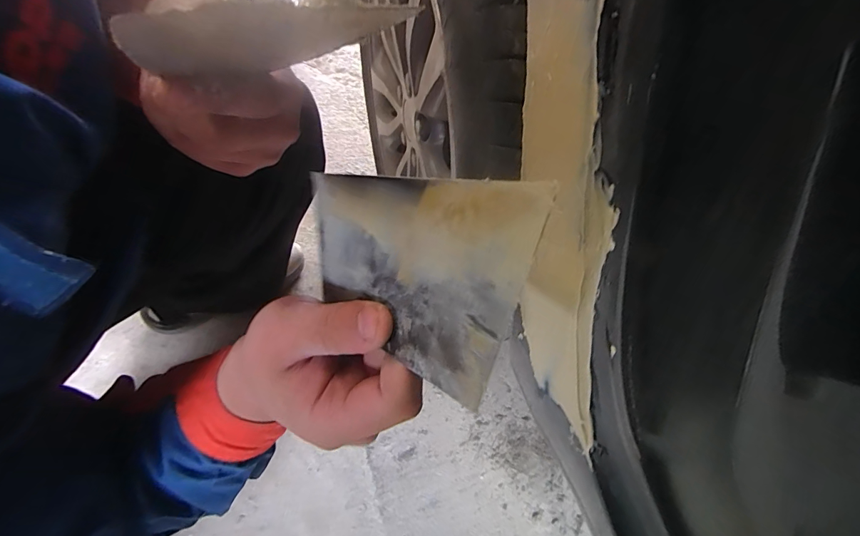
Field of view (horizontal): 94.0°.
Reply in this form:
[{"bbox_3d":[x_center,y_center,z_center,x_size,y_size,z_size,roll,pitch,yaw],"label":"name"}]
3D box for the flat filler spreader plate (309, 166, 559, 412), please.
[{"bbox_3d":[-0.014,0.001,0.158,0.004,0.072,0.137,-11,18,-37],"label":"flat filler spreader plate"}]

